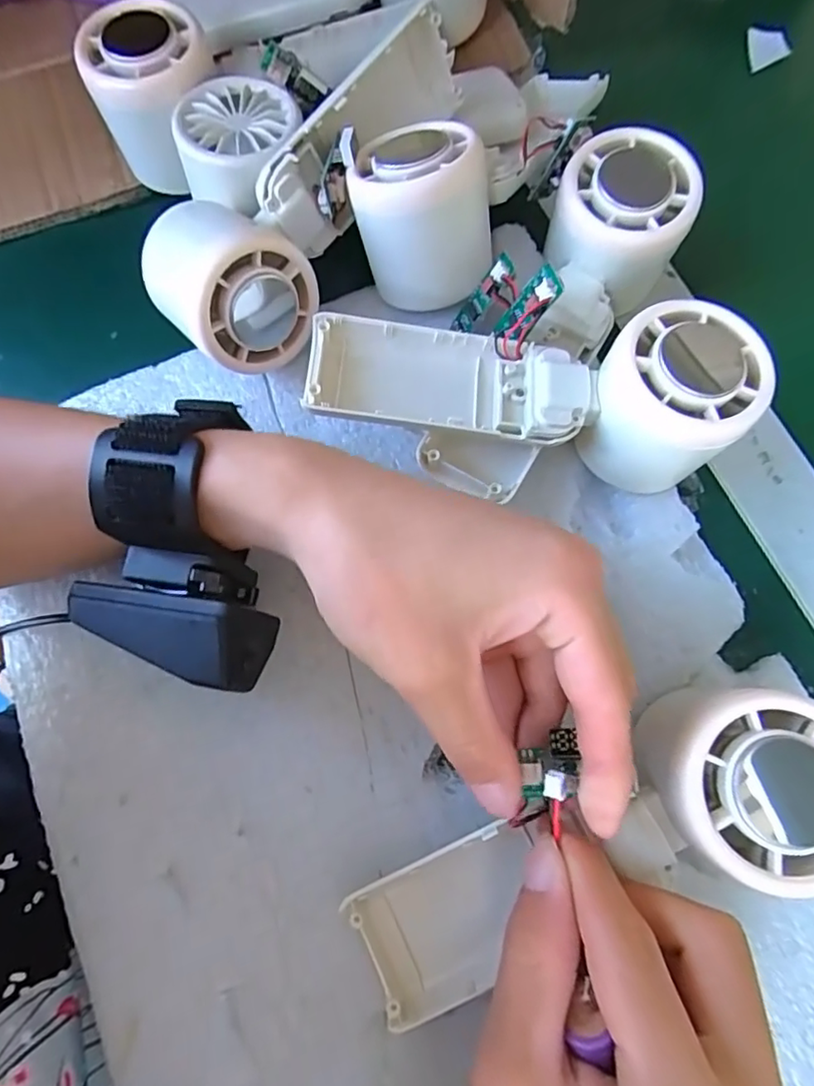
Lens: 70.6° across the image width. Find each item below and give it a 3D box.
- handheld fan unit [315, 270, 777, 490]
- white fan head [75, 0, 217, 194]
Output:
[{"bbox_3d":[0.044,-0.057,0.228,0.166,0.057,0.065,8,73,2],"label":"handheld fan unit"},{"bbox_3d":[-0.112,-0.202,0.268,0.050,0.059,0.045,22,75,6],"label":"white fan head"}]

